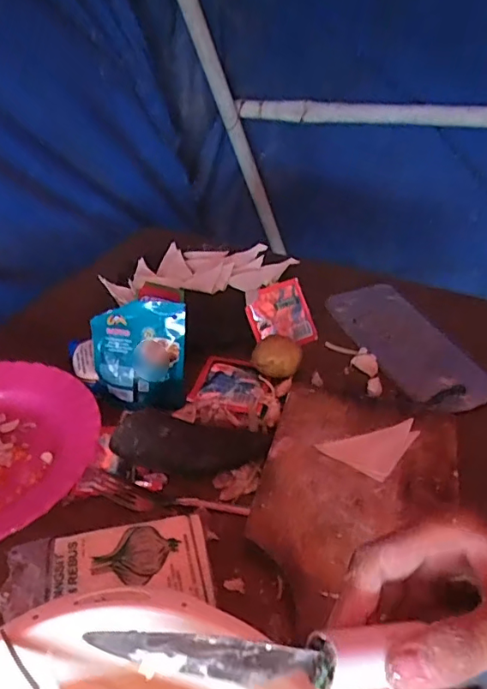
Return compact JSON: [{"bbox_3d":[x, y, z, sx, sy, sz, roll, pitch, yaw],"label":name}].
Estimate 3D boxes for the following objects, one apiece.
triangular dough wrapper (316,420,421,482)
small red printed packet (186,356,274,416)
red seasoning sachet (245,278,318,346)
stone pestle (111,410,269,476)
[{"bbox_3d":[0.117,0.090,0.494,0.061,0.009,0.078,26,45,29],"label":"triangular dough wrapper"},{"bbox_3d":[-0.012,0.043,0.581,0.089,0.013,0.079,8,38,18],"label":"small red printed packet"},{"bbox_3d":[0.044,-0.033,0.627,0.078,0.077,0.007,-20,-1,-25],"label":"red seasoning sachet"},{"bbox_3d":[-0.045,0.089,0.480,0.141,0.040,0.051,7,37,-10],"label":"stone pestle"}]

